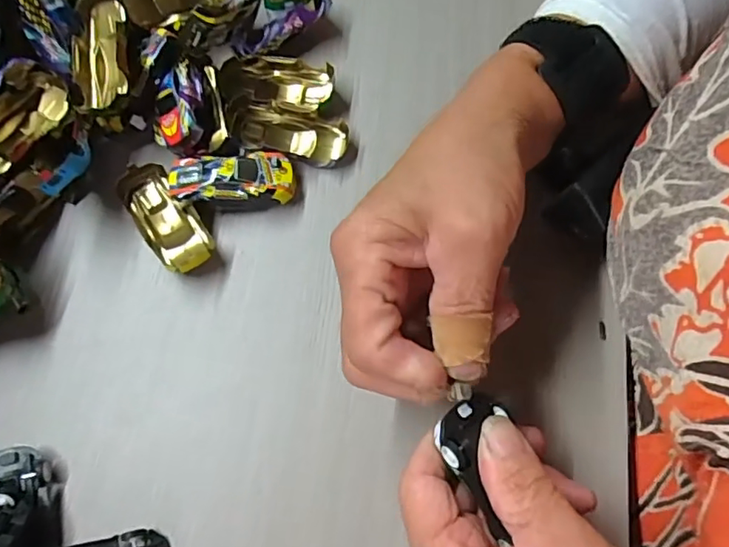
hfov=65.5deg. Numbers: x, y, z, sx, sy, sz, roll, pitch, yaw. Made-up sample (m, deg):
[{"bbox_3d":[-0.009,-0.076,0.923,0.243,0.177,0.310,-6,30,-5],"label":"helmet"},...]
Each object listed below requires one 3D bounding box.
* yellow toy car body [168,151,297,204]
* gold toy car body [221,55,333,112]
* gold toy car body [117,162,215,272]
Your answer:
[{"bbox_3d":[-0.069,-0.049,0.296,0.063,0.019,0.026,-2,71,1],"label":"yellow toy car body"},{"bbox_3d":[-0.050,-0.105,0.318,0.061,0.014,0.030,5,72,3],"label":"gold toy car body"},{"bbox_3d":[-0.102,-0.028,0.294,0.027,0.017,0.066,-36,74,-10],"label":"gold toy car body"}]

